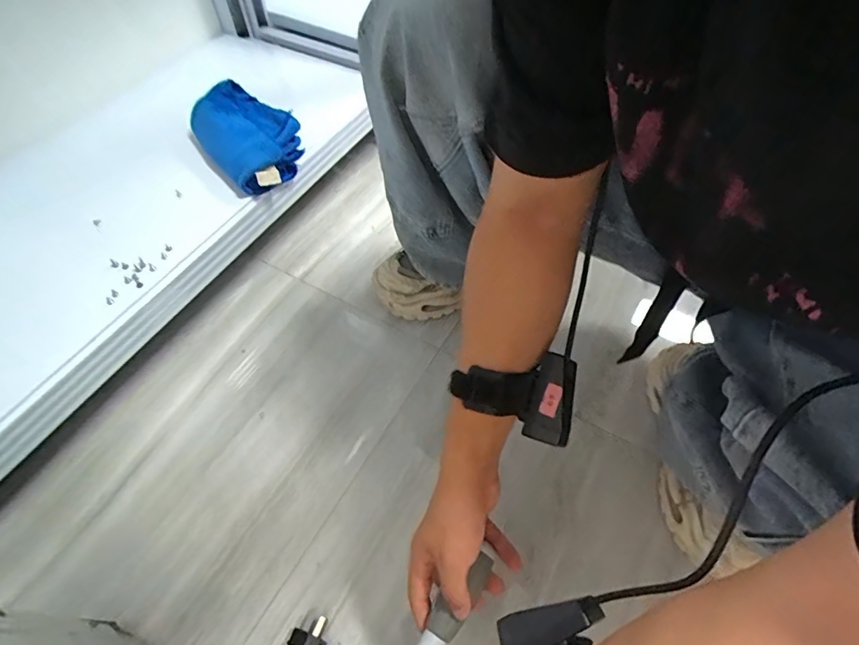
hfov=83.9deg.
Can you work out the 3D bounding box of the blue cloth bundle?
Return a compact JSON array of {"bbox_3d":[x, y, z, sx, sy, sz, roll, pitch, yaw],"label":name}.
[{"bbox_3d":[-0.261,-0.268,0.683,0.126,0.075,0.186,-31,62,-18],"label":"blue cloth bundle"}]

